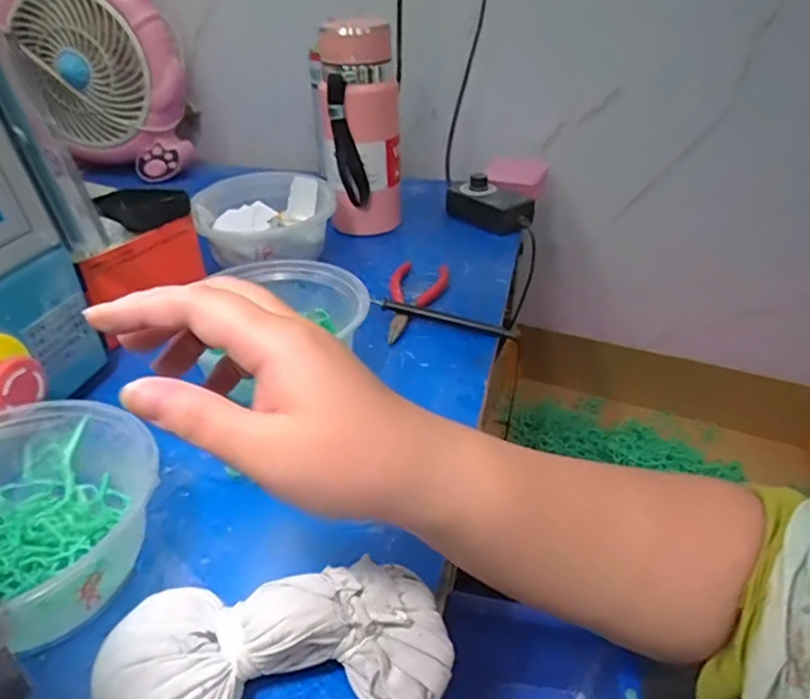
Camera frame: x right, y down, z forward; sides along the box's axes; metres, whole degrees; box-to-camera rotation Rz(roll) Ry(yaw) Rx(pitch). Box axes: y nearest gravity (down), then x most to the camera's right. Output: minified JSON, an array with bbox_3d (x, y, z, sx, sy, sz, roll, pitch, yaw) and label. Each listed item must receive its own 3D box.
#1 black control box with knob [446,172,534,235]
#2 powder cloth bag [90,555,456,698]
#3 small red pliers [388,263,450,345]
[{"bbox_3d":[0.098,-0.162,0.665,0.056,0.047,0.102,-24,40,-31],"label":"black control box with knob"},{"bbox_3d":[-0.052,0.128,0.251,0.138,0.046,0.057,-6,34,-8],"label":"powder cloth bag"},{"bbox_3d":[-0.001,-0.046,0.529,0.051,0.011,0.126,13,36,19],"label":"small red pliers"}]

